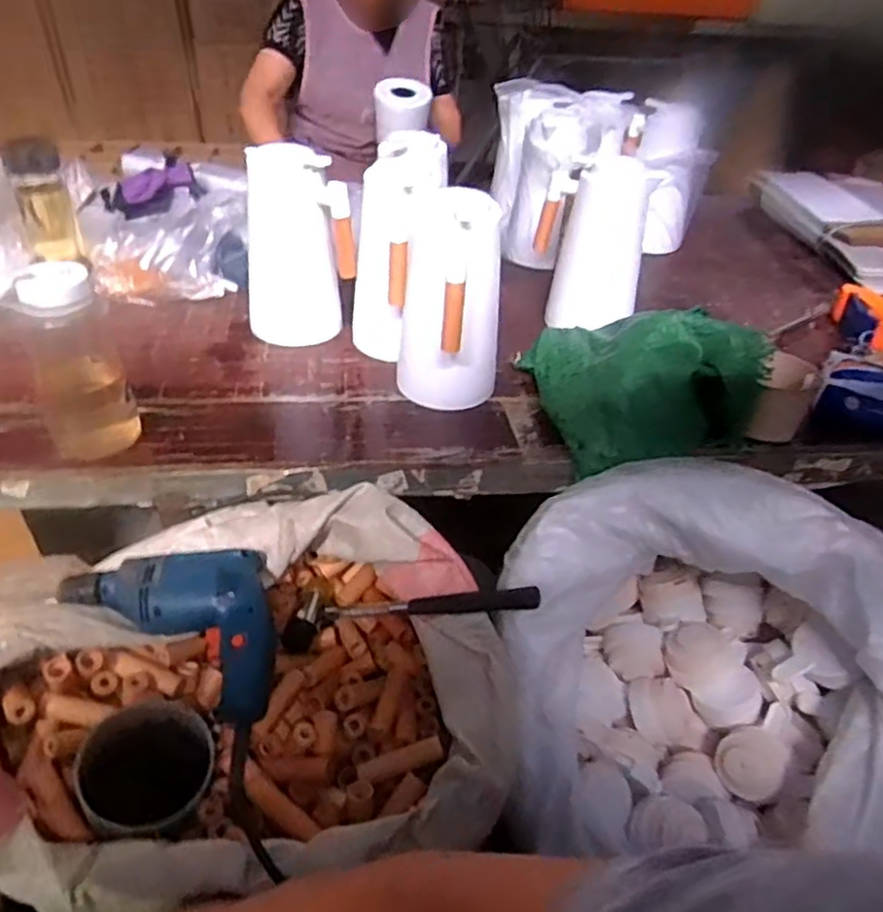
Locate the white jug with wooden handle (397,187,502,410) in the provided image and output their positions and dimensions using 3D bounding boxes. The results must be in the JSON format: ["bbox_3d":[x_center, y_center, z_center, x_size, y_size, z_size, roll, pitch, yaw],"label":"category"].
[{"bbox_3d":[0.010,-0.184,0.853,0.132,0.238,0.155,4,38,-2],"label":"white jug with wooden handle"}]

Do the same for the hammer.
[{"bbox_3d":[-0.033,0.160,0.705,0.270,0.028,0.060,-10,35,16],"label":"hammer"}]

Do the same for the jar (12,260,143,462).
[{"bbox_3d":[-0.379,-0.098,0.715,0.087,0.195,0.072,-16,43,-25],"label":"jar"}]

